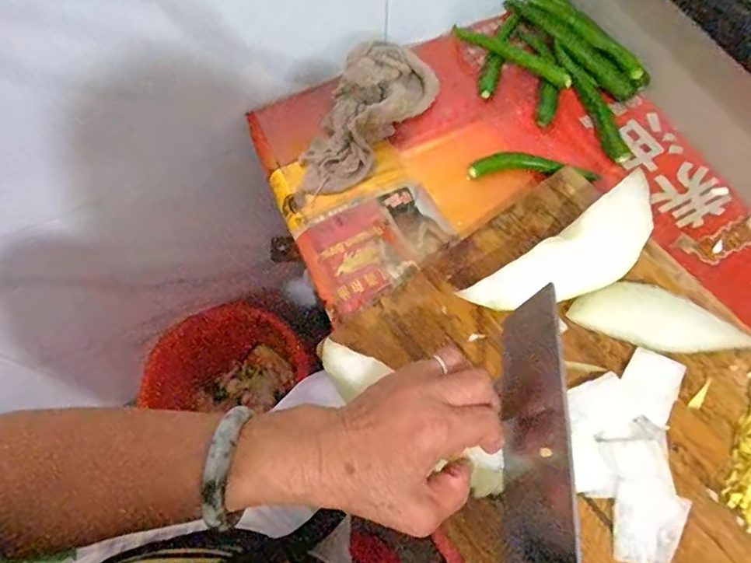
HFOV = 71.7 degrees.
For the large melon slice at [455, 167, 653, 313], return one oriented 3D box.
[{"bbox_3d":[0.161,-0.012,0.430,0.177,0.049,0.059,-33,70,-13],"label":"large melon slice"}]

